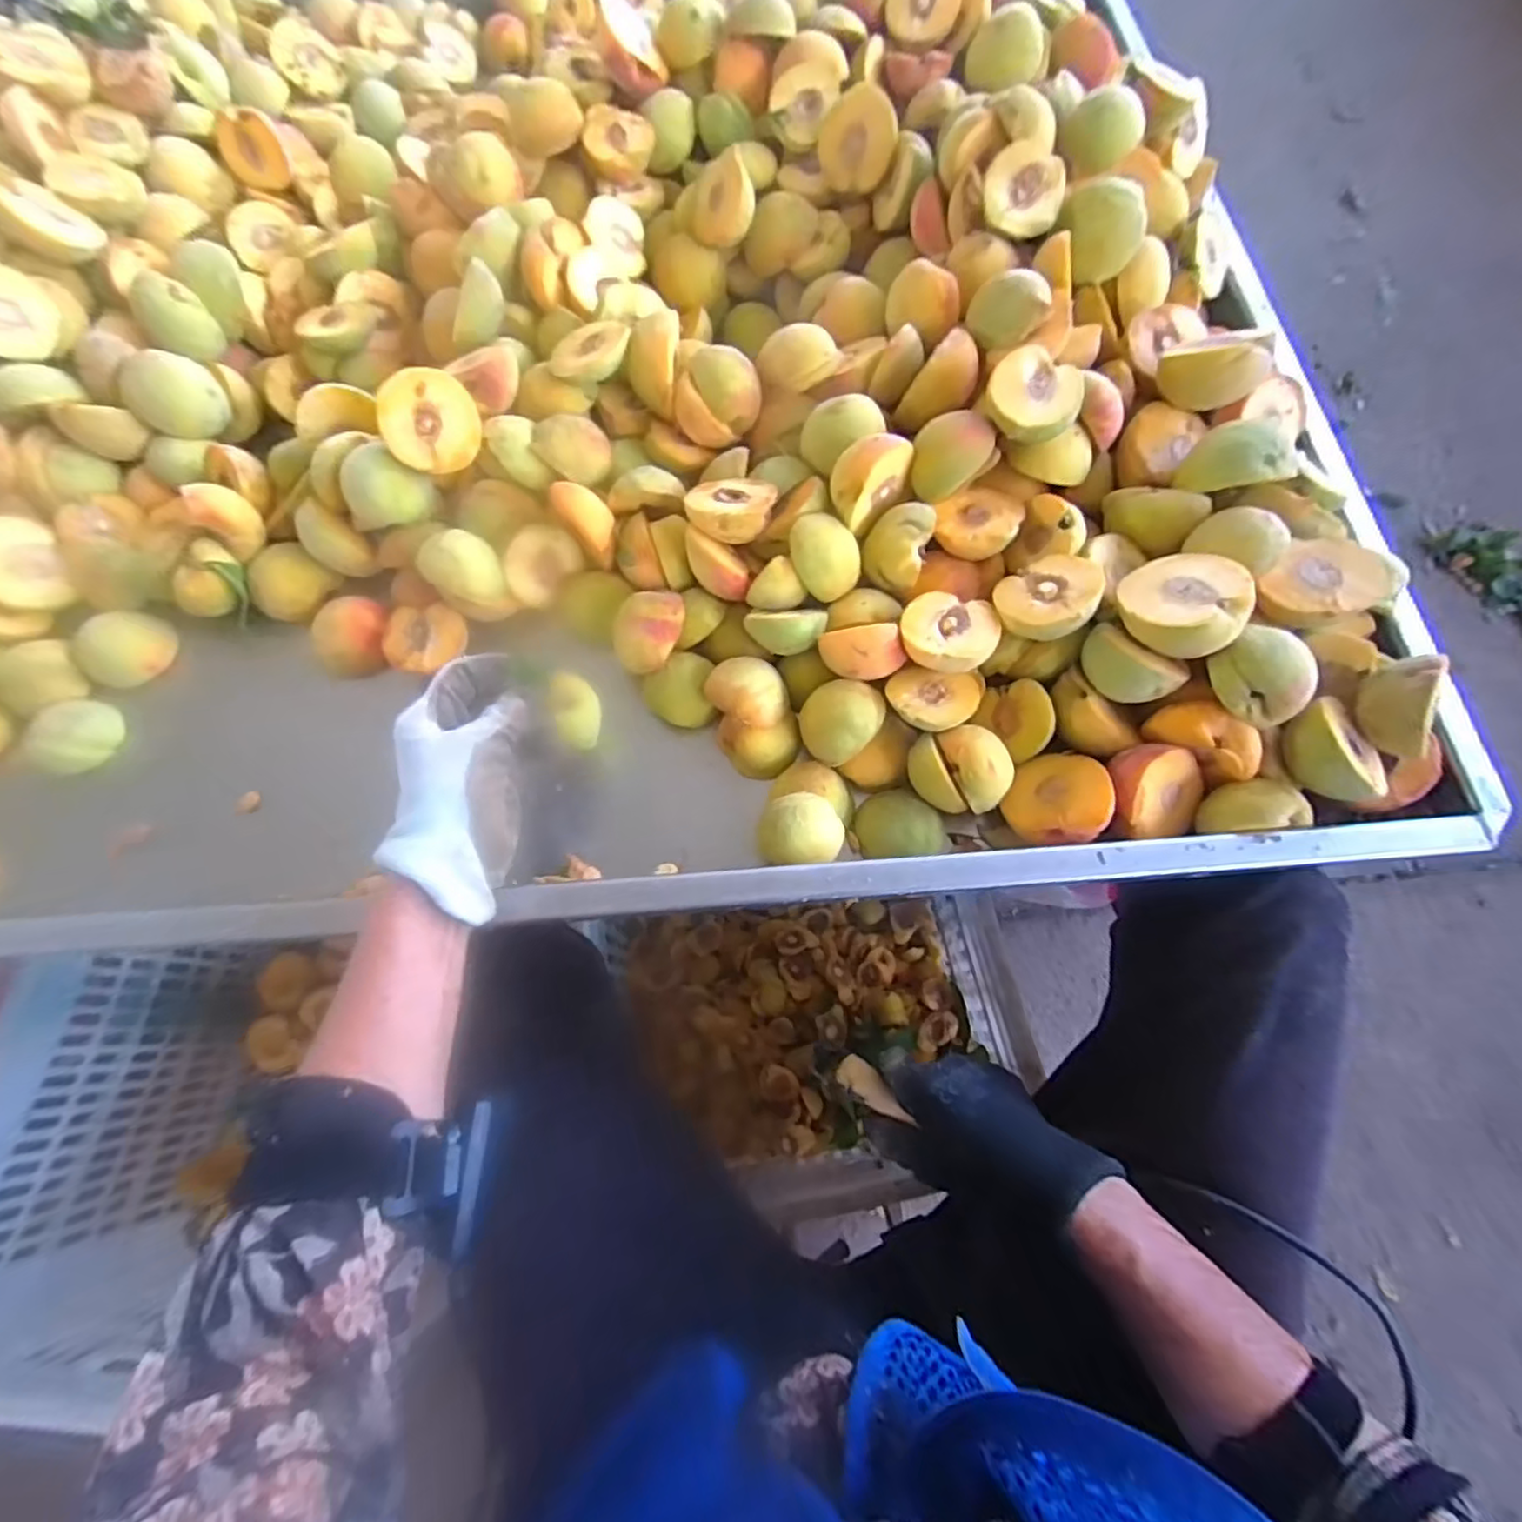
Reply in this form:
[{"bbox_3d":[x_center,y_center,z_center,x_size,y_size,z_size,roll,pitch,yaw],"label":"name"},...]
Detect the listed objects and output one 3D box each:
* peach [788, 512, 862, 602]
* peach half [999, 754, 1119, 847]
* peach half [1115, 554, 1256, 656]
[{"bbox_3d":[0.042,-0.140,0.461,0.045,0.056,0.033,-37,29,-2],"label":"peach"},{"bbox_3d":[0.189,0.026,0.433,0.060,0.033,0.060,-4,77,18],"label":"peach half"},{"bbox_3d":[0.256,-0.094,0.412,0.068,0.030,0.061,29,69,34],"label":"peach half"}]

